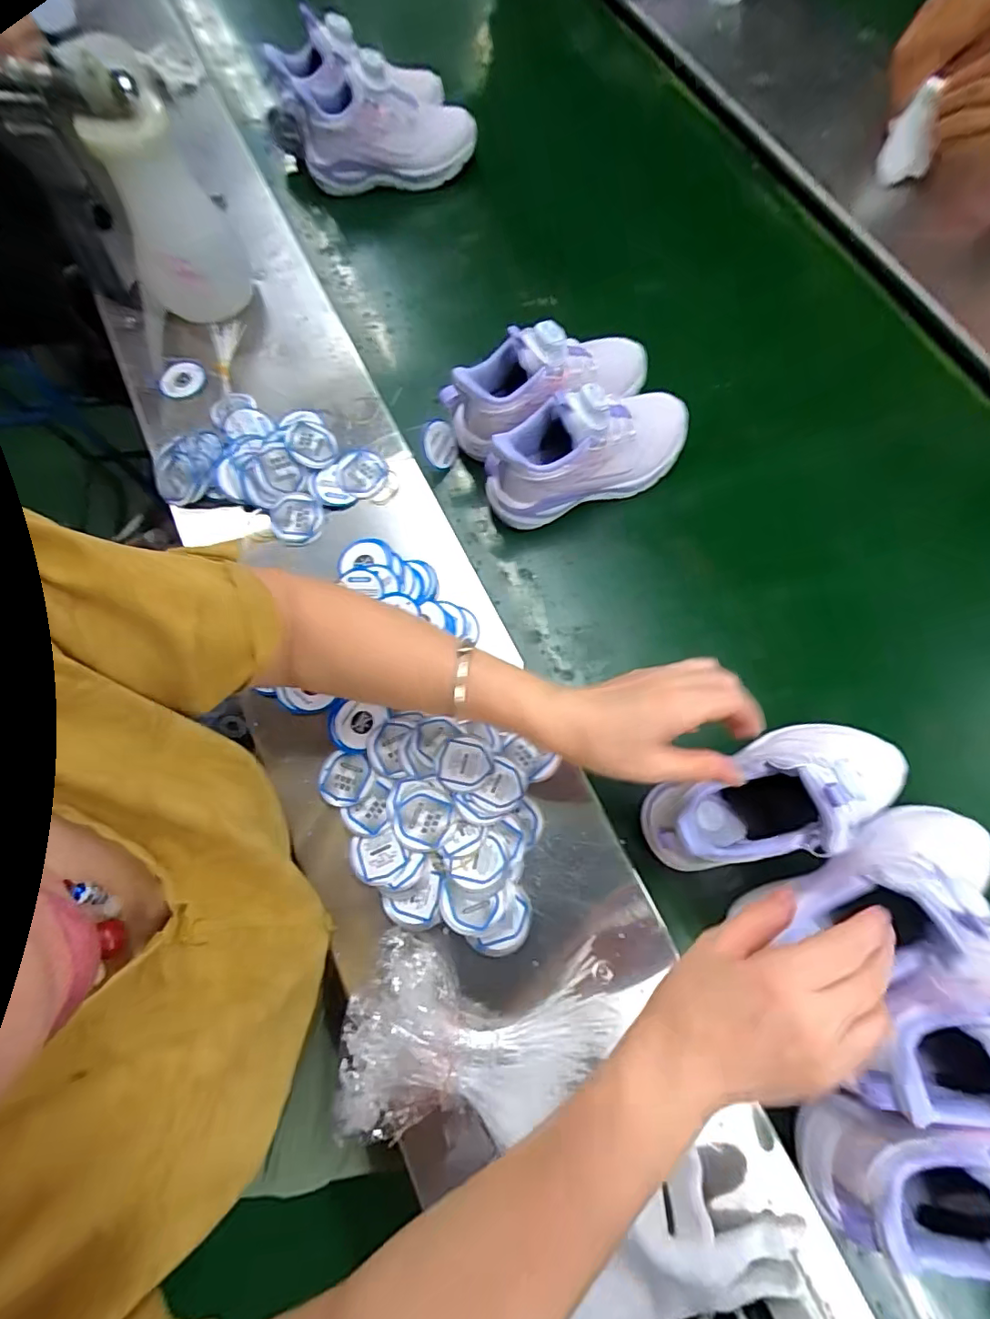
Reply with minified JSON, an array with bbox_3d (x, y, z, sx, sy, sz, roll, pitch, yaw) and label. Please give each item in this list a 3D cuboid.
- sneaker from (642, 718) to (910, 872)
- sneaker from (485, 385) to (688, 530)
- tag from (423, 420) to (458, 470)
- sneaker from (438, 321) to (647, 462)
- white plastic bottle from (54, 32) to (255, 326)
[{"bbox_3d":[0.219,0.094,0.385,0.207,0.122,0.076,-19,76,-4],"label":"sneaker"},{"bbox_3d":[0.092,-0.199,0.509,0.211,0.108,0.079,-18,76,-3],"label":"sneaker"},{"bbox_3d":[-0.056,-0.219,0.550,0.037,0.044,0.005,-36,36,-21],"label":"tag"},{"bbox_3d":[0.053,-0.275,0.522,0.210,0.092,0.093,-40,78,-9],"label":"sneaker"},{"bbox_3d":[-0.301,-0.410,0.488,0.102,0.202,0.096,-33,77,-7],"label":"white plastic bottle"}]

